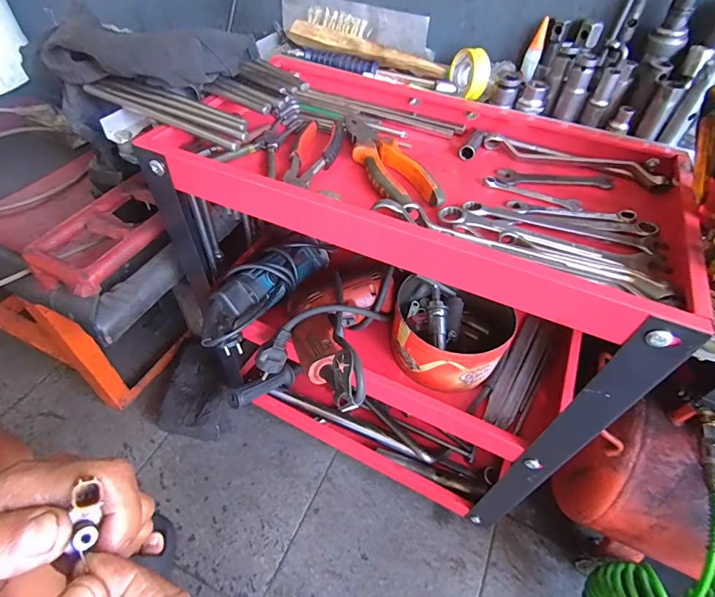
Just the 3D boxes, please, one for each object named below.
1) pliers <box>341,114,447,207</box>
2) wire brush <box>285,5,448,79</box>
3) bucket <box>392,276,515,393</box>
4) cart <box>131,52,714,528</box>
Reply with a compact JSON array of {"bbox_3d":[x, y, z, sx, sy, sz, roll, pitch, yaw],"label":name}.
[{"bbox_3d":[0.023,-0.149,0.436,0.060,0.021,0.177,-16,52,-15],"label":"pliers"},{"bbox_3d":[0.007,-0.327,0.532,0.226,0.051,0.046,21,52,15],"label":"wire brush"},{"bbox_3d":[0.122,0.042,0.544,0.149,0.072,0.139,1,49,-1],"label":"bucket"},{"bbox_3d":[0.036,0.012,0.575,0.512,0.505,0.307,16,51,11],"label":"cart"}]

